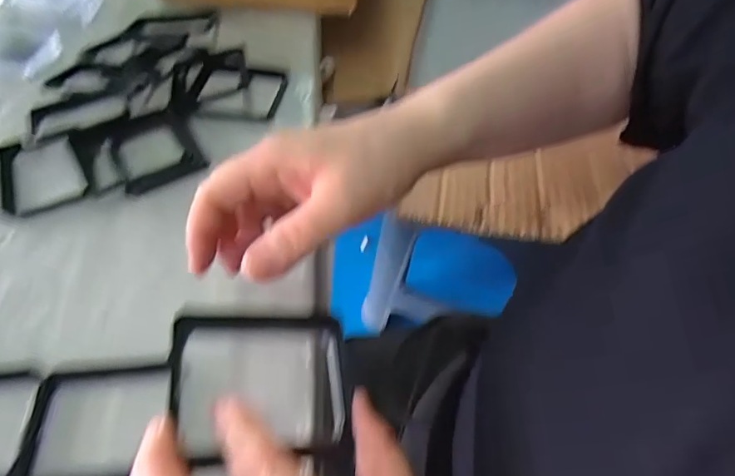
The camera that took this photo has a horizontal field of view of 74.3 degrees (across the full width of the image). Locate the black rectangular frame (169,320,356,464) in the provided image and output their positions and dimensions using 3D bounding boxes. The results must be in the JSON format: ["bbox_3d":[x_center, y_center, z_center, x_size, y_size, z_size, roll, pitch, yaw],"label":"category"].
[{"bbox_3d":[-0.045,0.066,0.217,0.080,0.005,0.063,2,60,-24],"label":"black rectangular frame"}]

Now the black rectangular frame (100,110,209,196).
[{"bbox_3d":[-0.170,-0.073,0.384,0.062,0.010,0.072,-26,60,-16],"label":"black rectangular frame"}]

